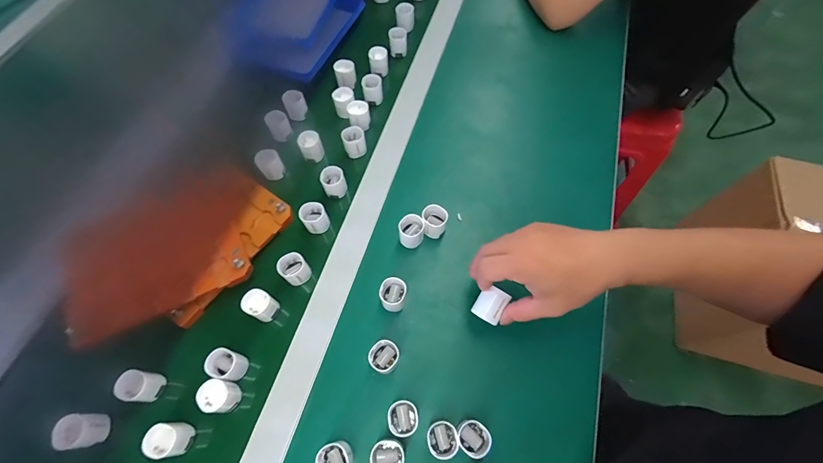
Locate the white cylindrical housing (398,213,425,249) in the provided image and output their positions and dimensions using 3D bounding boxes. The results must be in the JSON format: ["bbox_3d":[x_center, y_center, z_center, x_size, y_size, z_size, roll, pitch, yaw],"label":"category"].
[{"bbox_3d":[0.000,-0.001,0.449,0.030,0.032,0.031,1,67,-2],"label":"white cylindrical housing"}]

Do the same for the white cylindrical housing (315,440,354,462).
[{"bbox_3d":[-0.073,0.217,0.348,0.029,0.029,0.030,1,67,-2],"label":"white cylindrical housing"}]

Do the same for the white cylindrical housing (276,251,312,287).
[{"bbox_3d":[-0.140,0.047,0.442,0.031,0.040,0.030,-37,73,-16],"label":"white cylindrical housing"}]

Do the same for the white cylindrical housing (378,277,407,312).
[{"bbox_3d":[-0.022,0.072,0.417,0.029,0.032,0.032,18,68,5],"label":"white cylindrical housing"}]

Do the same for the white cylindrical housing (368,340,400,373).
[{"bbox_3d":[-0.029,0.133,0.388,0.030,0.029,0.031,1,67,-2],"label":"white cylindrical housing"}]

